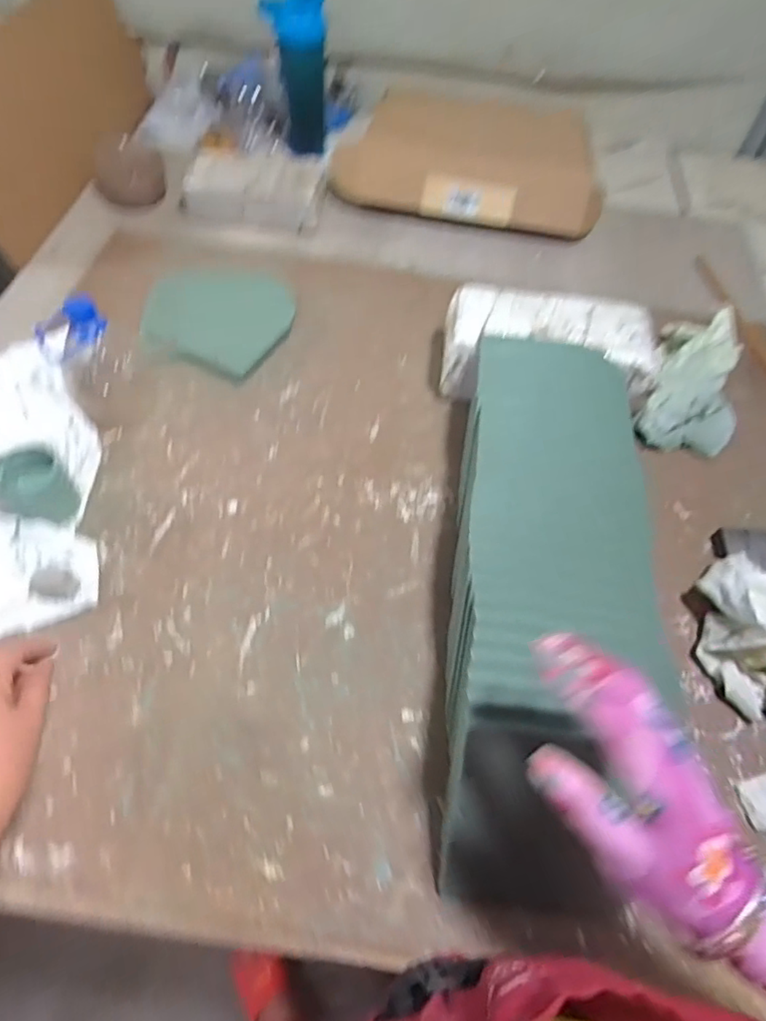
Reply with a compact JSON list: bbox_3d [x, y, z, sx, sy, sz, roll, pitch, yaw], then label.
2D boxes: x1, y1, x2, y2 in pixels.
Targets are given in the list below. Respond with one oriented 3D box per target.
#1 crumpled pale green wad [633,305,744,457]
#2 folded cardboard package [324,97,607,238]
[{"bbox_3d":[0.391,-0.156,0.720,0.115,0.070,0.207,25,58,12],"label":"crumpled pale green wad"},{"bbox_3d":[0.157,-0.610,1.003,0.429,0.090,0.328,11,56,3],"label":"folded cardboard package"}]

